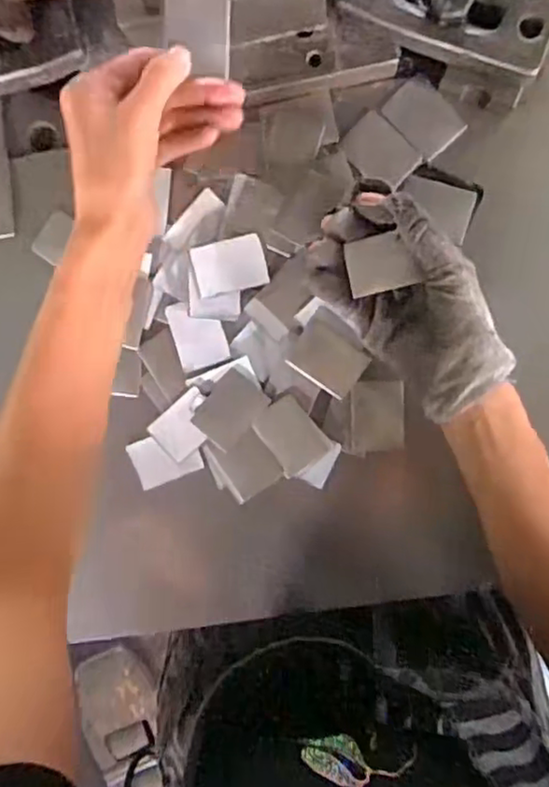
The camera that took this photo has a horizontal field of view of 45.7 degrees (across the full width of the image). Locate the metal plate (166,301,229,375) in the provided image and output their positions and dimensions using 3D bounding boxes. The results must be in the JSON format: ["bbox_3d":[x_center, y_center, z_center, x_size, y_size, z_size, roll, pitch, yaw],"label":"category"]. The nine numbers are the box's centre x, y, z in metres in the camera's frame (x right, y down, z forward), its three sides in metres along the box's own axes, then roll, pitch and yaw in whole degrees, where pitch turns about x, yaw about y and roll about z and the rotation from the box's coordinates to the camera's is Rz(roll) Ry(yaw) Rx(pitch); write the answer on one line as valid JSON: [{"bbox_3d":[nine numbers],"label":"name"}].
[{"bbox_3d":[-0.052,-0.041,0.445,0.033,0.004,0.045,-17,92,6],"label":"metal plate"}]

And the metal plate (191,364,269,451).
[{"bbox_3d":[-0.030,0.011,0.446,0.035,0.004,0.048,40,93,-2],"label":"metal plate"}]

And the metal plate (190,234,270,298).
[{"bbox_3d":[-0.030,-0.085,0.435,0.048,0.004,0.034,-12,106,-1],"label":"metal plate"}]

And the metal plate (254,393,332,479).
[{"bbox_3d":[0.011,0.029,0.444,0.038,0.004,0.048,-39,90,7],"label":"metal plate"}]

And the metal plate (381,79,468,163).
[{"bbox_3d":[0.099,-0.181,0.430,0.032,0.004,0.048,-43,89,7],"label":"metal plate"}]

